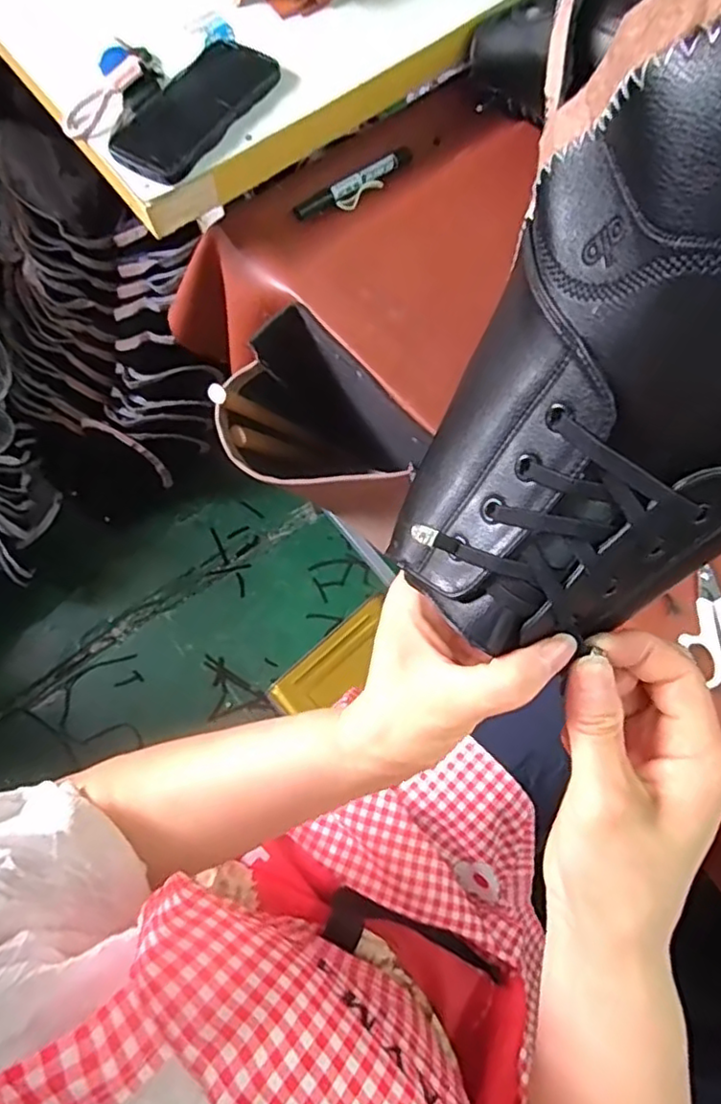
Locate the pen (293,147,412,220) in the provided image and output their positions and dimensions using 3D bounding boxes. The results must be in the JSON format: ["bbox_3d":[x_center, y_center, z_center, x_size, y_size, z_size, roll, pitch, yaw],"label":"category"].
[{"bbox_3d":[-0.006,-0.365,0.628,0.132,0.013,0.022,-31,73,-8],"label":"pen"}]

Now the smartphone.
[{"bbox_3d":[-0.149,-0.405,0.574,0.085,0.011,0.171,29,74,11],"label":"smartphone"}]

